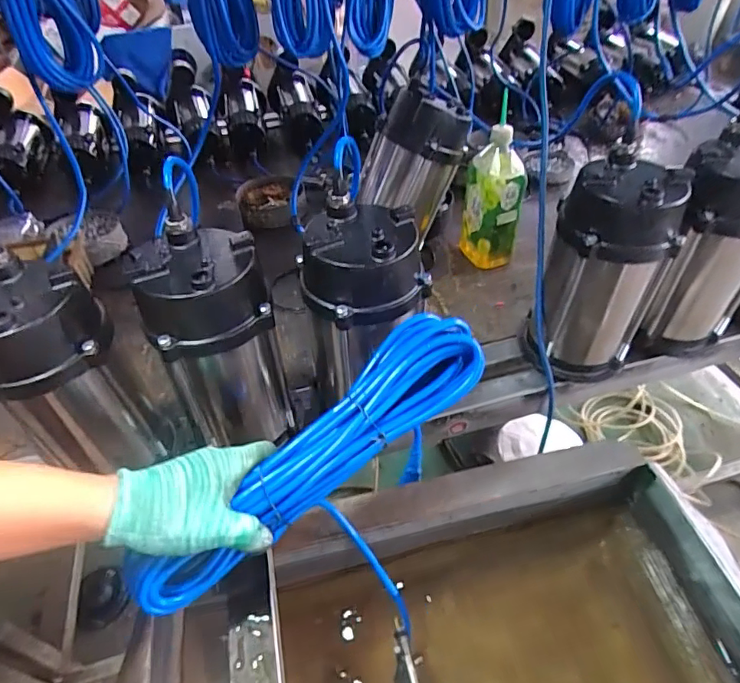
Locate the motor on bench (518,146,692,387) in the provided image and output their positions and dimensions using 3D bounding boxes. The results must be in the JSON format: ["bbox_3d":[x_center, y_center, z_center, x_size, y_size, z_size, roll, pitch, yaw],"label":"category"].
[{"bbox_3d":[0.274,-0.078,0.613,0.119,0.258,0.114,-9,45,-5],"label":"motor on bench"}]

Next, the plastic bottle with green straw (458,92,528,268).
[{"bbox_3d":[0.190,-0.222,0.794,0.073,0.211,0.084,-16,46,-11],"label":"plastic bottle with green straw"}]

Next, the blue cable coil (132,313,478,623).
[{"bbox_3d":[-0.048,0.102,0.448,0.356,0.051,0.073,-39,52,-8],"label":"blue cable coil"}]

